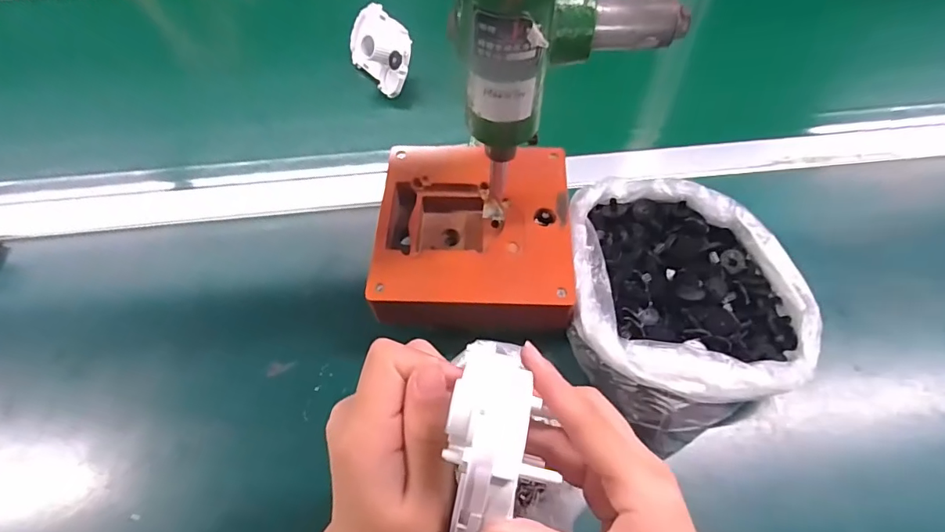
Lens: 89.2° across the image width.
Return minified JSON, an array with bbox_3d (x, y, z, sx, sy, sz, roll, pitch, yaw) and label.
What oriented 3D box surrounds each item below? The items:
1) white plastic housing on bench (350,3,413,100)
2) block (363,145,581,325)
[{"bbox_3d":[-0.108,-0.247,0.544,0.094,0.073,0.030,41,28,19],"label":"white plastic housing on bench"},{"bbox_3d":[0.001,-0.022,0.386,0.152,0.053,0.160,3,59,2],"label":"block"}]

